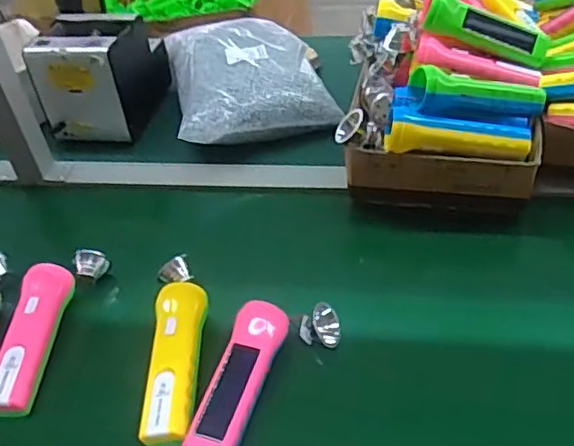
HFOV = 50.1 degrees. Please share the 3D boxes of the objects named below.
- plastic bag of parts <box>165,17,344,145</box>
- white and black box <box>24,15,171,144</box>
[{"bbox_3d":[-0.069,-0.224,0.908,0.213,0.060,0.284,-15,43,-9],"label":"plastic bag of parts"},{"bbox_3d":[-0.269,-0.216,0.883,0.137,0.131,0.152,4,44,12],"label":"white and black box"}]

